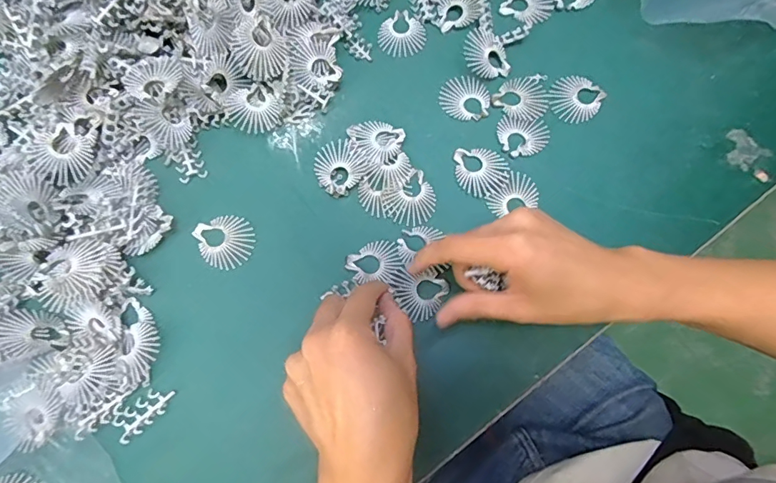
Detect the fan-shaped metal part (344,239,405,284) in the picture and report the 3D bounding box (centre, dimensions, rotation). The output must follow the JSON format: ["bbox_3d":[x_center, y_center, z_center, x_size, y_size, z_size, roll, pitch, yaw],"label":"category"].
[{"bbox_3d":[-0.011,0.016,0.350,0.039,0.004,0.032,-16,73,-3],"label":"fan-shaped metal part"}]

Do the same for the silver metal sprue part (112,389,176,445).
[{"bbox_3d":[-0.164,0.115,0.321,0.019,0.004,0.040,41,67,19],"label":"silver metal sprue part"}]

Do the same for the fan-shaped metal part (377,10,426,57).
[{"bbox_3d":[0.011,-0.177,0.409,0.041,0.004,0.039,0,75,-2],"label":"fan-shaped metal part"}]

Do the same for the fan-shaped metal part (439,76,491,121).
[{"bbox_3d":[0.063,-0.117,0.390,0.042,0.004,0.037,22,75,4],"label":"fan-shaped metal part"}]

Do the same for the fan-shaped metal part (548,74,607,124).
[{"bbox_3d":[0.152,-0.116,0.388,0.040,0.004,0.041,0,75,-2],"label":"fan-shaped metal part"}]

